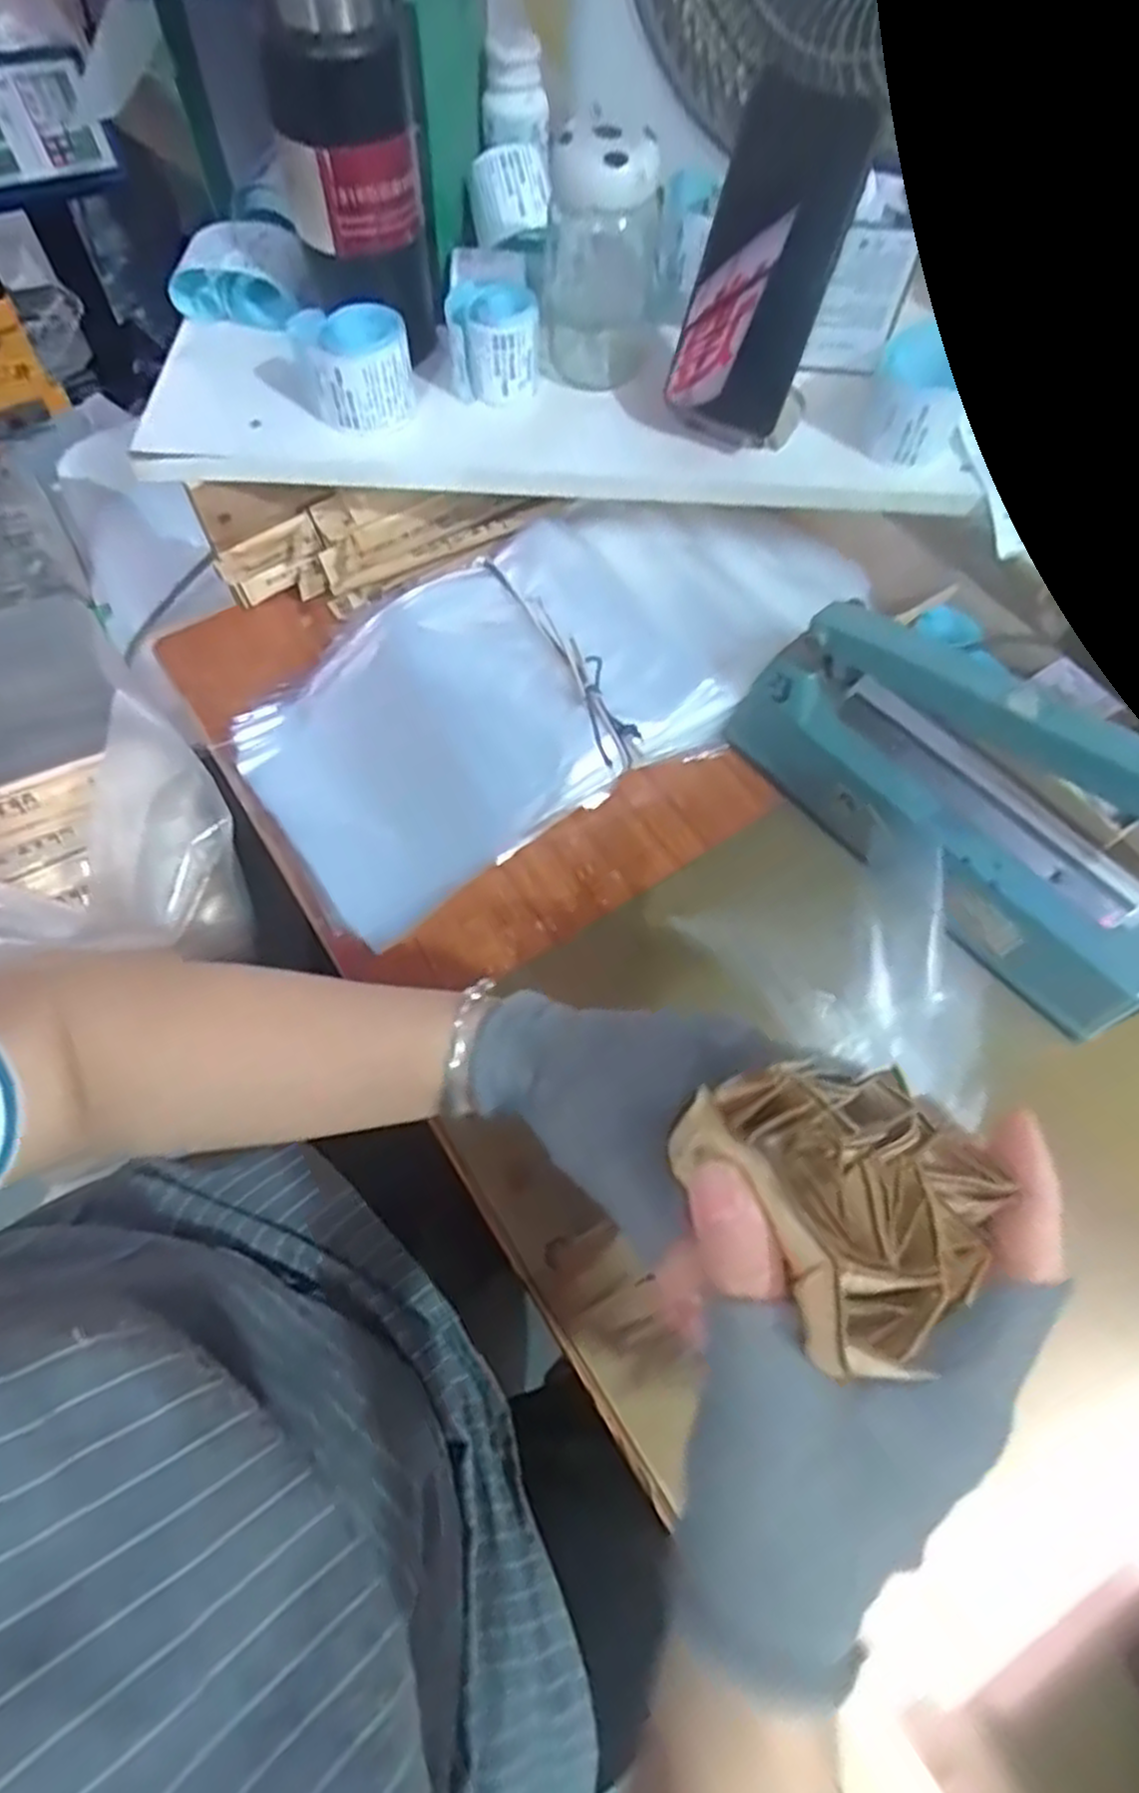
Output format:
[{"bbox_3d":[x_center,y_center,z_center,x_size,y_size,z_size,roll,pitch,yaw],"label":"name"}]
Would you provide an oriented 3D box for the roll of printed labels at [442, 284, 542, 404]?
[{"bbox_3d":[-0.052,-0.381,0.547,0.059,0.056,0.062,1,64,-2],"label":"roll of printed labels"}]

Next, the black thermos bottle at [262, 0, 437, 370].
[{"bbox_3d":[-0.134,-0.447,0.486,0.082,0.210,0.068,-13,66,-9],"label":"black thermos bottle"}]

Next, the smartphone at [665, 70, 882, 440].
[{"bbox_3d":[0.116,-0.373,0.476,0.080,0.161,0.013,29,45,11],"label":"smartphone"}]

